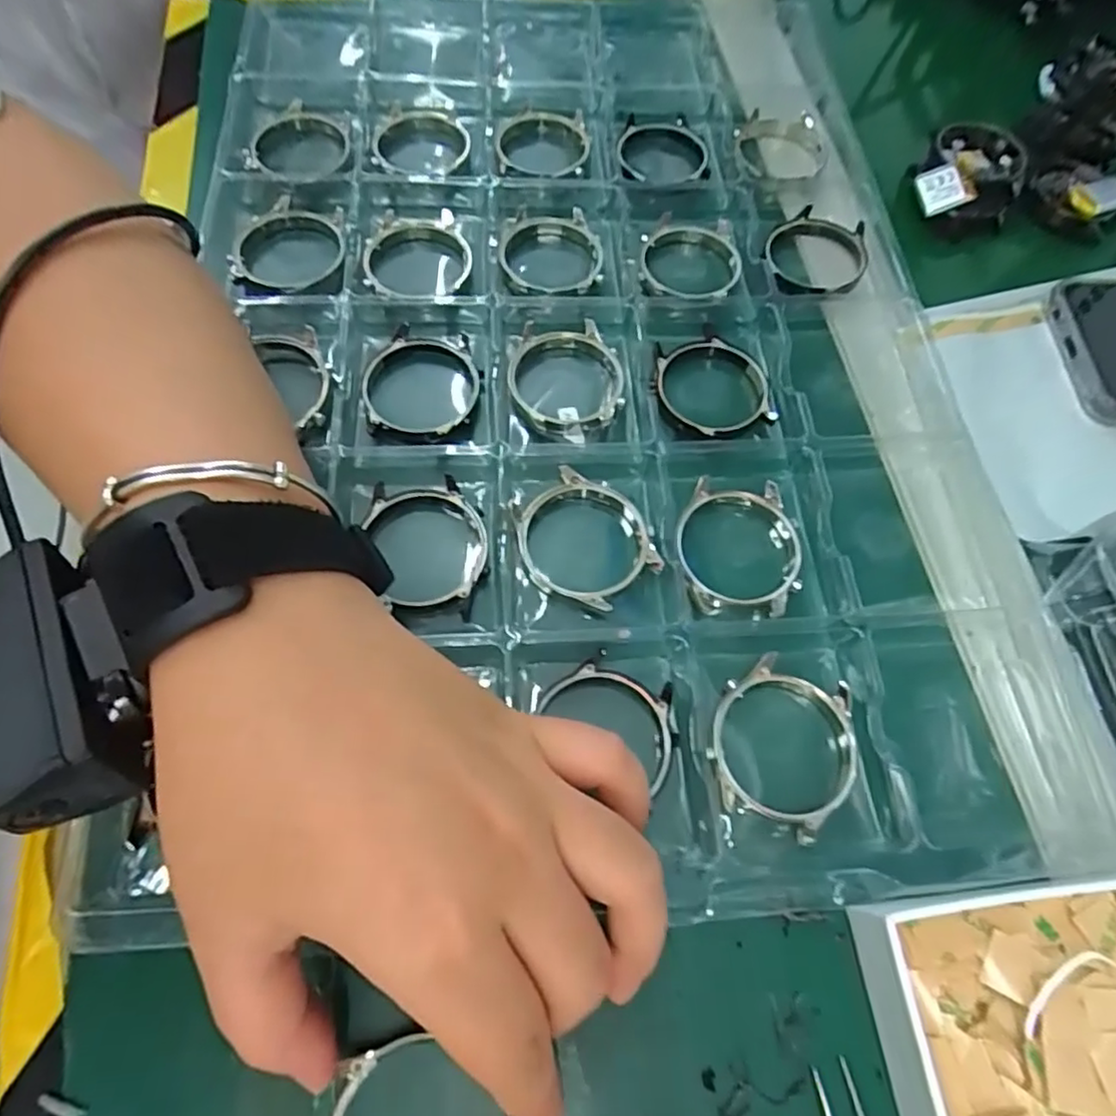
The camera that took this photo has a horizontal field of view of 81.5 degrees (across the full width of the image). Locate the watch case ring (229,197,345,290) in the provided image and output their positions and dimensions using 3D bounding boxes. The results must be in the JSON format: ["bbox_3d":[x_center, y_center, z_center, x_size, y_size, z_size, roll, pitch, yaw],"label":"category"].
[{"bbox_3d":[-0.116,-0.134,0.280,0.047,0.007,0.047,-2,66,-6],"label":"watch case ring"}]

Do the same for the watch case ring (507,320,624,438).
[{"bbox_3d":[0.002,-0.072,0.262,0.046,0.010,0.054,6,66,1],"label":"watch case ring"}]

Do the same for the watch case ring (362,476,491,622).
[{"bbox_3d":[-0.046,-0.004,0.230,0.041,0.005,0.057,-8,67,-6],"label":"watch case ring"}]

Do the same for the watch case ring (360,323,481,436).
[{"bbox_3d":[-0.056,-0.069,0.256,0.045,0.010,0.051,16,66,2],"label":"watch case ring"}]

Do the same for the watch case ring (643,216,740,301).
[{"bbox_3d":[0.060,-0.134,0.291,0.044,0.008,0.048,2,66,-4],"label":"watch case ring"}]

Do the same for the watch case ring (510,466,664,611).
[{"bbox_3d":[0.008,-0.007,0.234,0.046,0.008,0.052,-41,73,-18],"label":"watch case ring"}]

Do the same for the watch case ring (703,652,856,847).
[{"bbox_3d":[0.072,0.060,0.208,0.043,0.009,0.052,22,67,8],"label":"watch case ring"}]

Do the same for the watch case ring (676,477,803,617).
[{"bbox_3d":[0.065,-0.004,0.236,0.045,0.009,0.052,4,66,0],"label":"watch case ring"}]

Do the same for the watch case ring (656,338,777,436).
[{"bbox_3d":[0.063,-0.070,0.266,0.047,0.007,0.047,1,66,-2],"label":"watch case ring"}]

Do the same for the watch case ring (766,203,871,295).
[{"bbox_3d":[0.118,-0.139,0.296,0.044,0.011,0.050,23,66,5],"label":"watch case ring"}]

